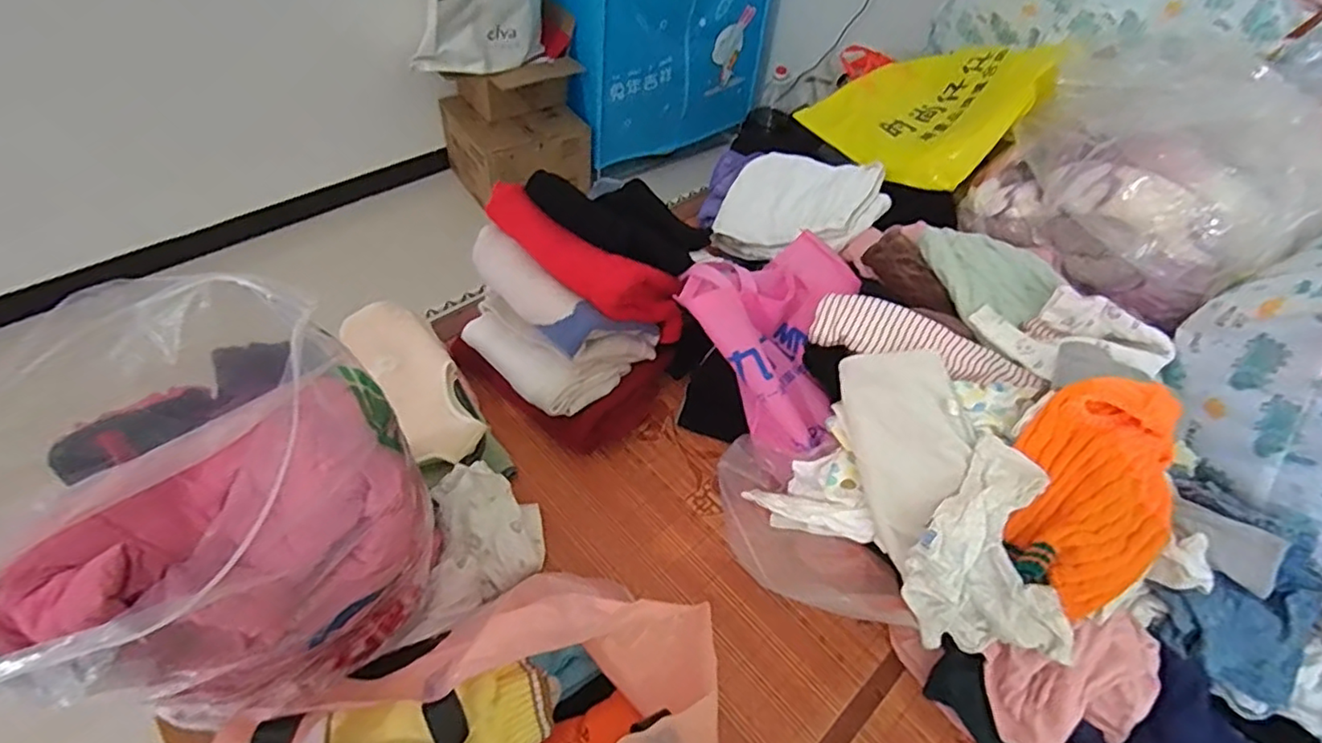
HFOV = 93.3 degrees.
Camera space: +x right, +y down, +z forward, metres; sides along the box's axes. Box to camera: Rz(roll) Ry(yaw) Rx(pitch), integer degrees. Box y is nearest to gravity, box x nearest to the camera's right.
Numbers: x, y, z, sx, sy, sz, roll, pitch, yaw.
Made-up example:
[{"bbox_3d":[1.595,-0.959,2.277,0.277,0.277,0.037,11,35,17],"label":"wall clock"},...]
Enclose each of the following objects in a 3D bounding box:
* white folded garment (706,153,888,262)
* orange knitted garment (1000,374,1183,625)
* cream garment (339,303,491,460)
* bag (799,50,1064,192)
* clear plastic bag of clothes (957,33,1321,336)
[{"bbox_3d":[0.264,-0.315,1.204,0.303,0.070,0.233,16,71,29],"label":"white folded garment"},{"bbox_3d":[0.501,0.123,0.711,0.183,0.116,0.269,40,57,24],"label":"orange knitted garment"},{"bbox_3d":[-0.359,0.010,0.892,0.125,0.064,0.280,-30,59,-27],"label":"cream garment"},{"bbox_3d":[0.532,-0.559,1.248,0.405,0.212,0.371,33,54,20],"label":"bag"},{"bbox_3d":[0.811,-0.348,1.024,0.417,0.290,0.457,-24,57,-24],"label":"clear plastic bag of clothes"}]

